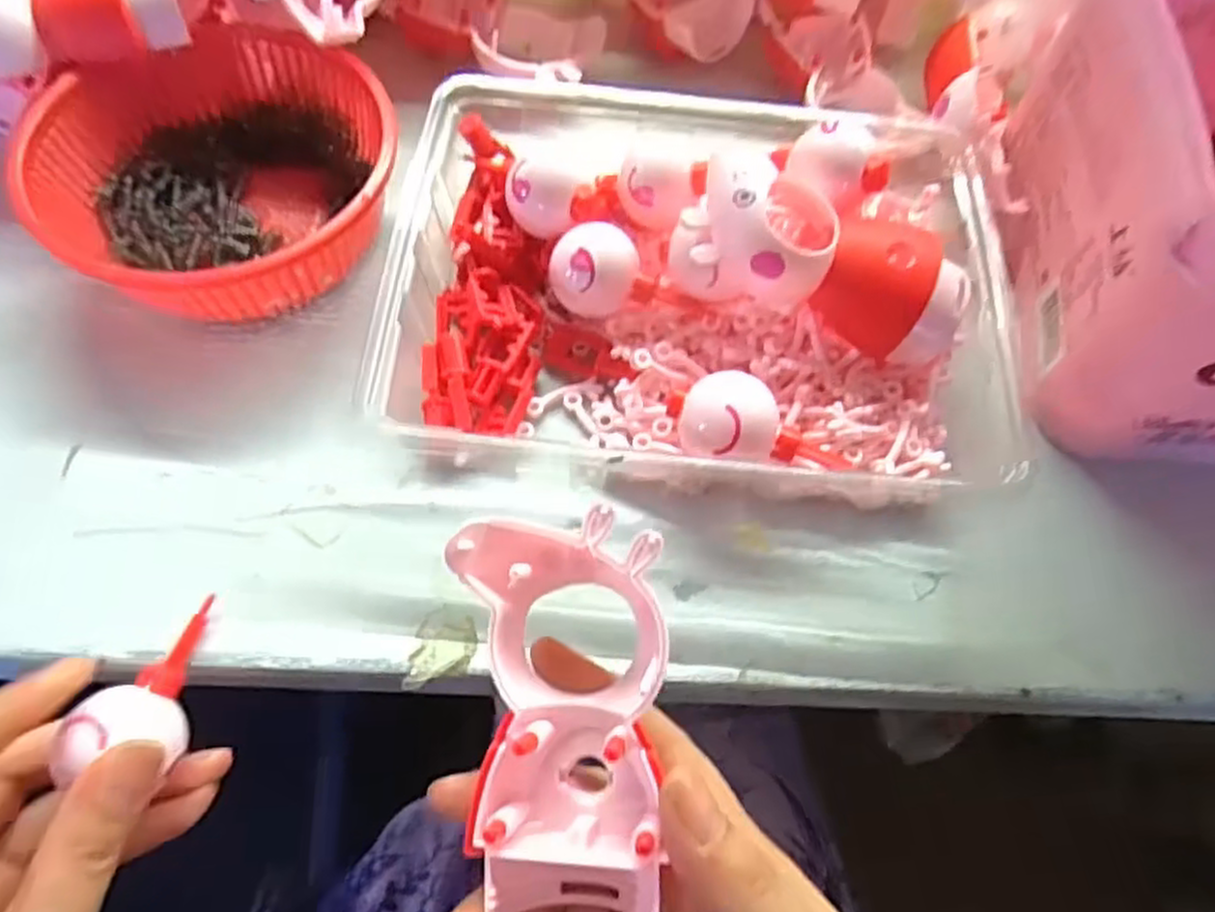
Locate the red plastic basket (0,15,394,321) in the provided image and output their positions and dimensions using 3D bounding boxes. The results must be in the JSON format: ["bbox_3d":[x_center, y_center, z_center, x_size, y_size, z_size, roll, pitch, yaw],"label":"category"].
[{"bbox_3d":[-0.152,-0.110,0.314,0.134,0.044,0.133,-38,71,-21],"label":"red plastic basket"}]

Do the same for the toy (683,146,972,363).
[{"bbox_3d":[0.080,-0.072,0.284,0.102,0.043,0.057,29,67,1],"label":"toy"}]

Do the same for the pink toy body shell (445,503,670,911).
[{"bbox_3d":[-0.010,0.069,0.201,0.051,0.027,0.105,-4,89,0],"label":"pink toy body shell"}]

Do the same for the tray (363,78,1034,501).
[{"bbox_3d":[0.033,-0.074,0.296,0.233,0.058,0.170,4,63,4],"label":"tray"}]

